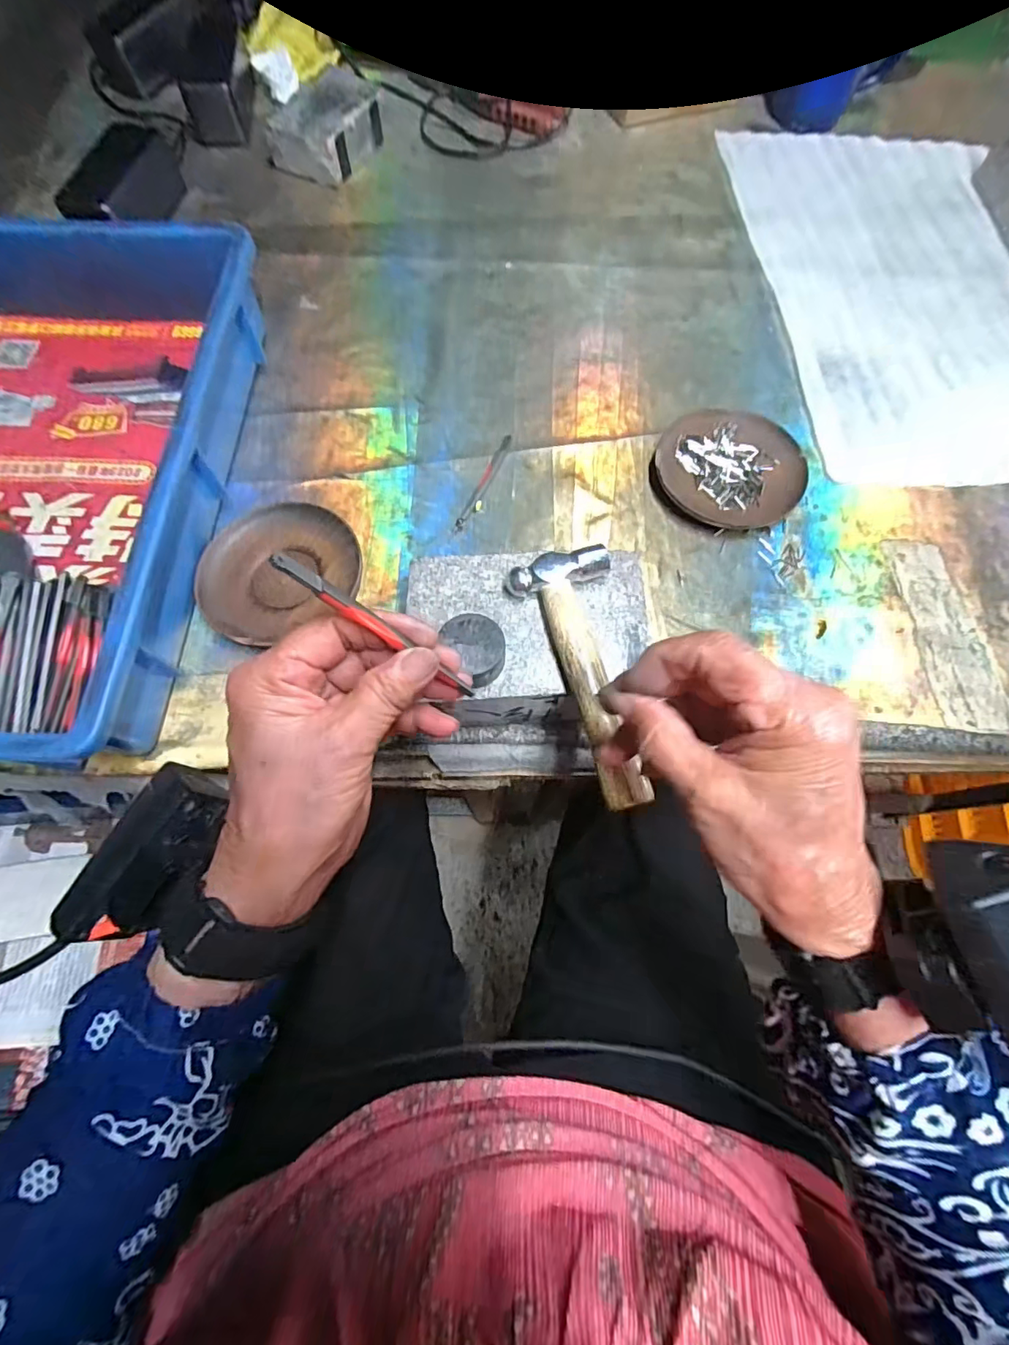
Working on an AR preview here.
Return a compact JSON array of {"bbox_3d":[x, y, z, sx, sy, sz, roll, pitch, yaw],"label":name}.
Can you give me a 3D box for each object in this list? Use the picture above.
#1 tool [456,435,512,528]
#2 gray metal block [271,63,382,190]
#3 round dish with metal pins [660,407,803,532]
[{"bbox_3d":[-0.017,-0.155,0.416,0.007,0.004,0.099,23,71,7],"label":"tool"},{"bbox_3d":[-0.187,-0.583,0.556,0.089,0.046,0.121,30,72,10],"label":"gray metal block"},{"bbox_3d":[0.180,-0.165,0.417,0.113,0.019,0.097,25,71,8],"label":"round dish with metal pins"}]

